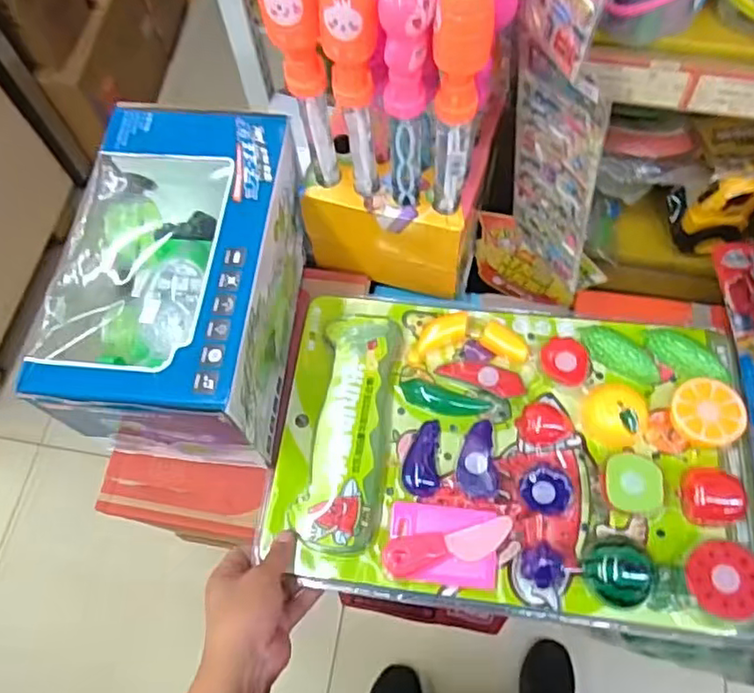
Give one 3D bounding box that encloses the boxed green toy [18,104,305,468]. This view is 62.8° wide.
[{"bbox_3d":[-0.177,-0.056,0.577,0.177,0.156,0.283,6,66,3],"label":"boxed green toy"}]

